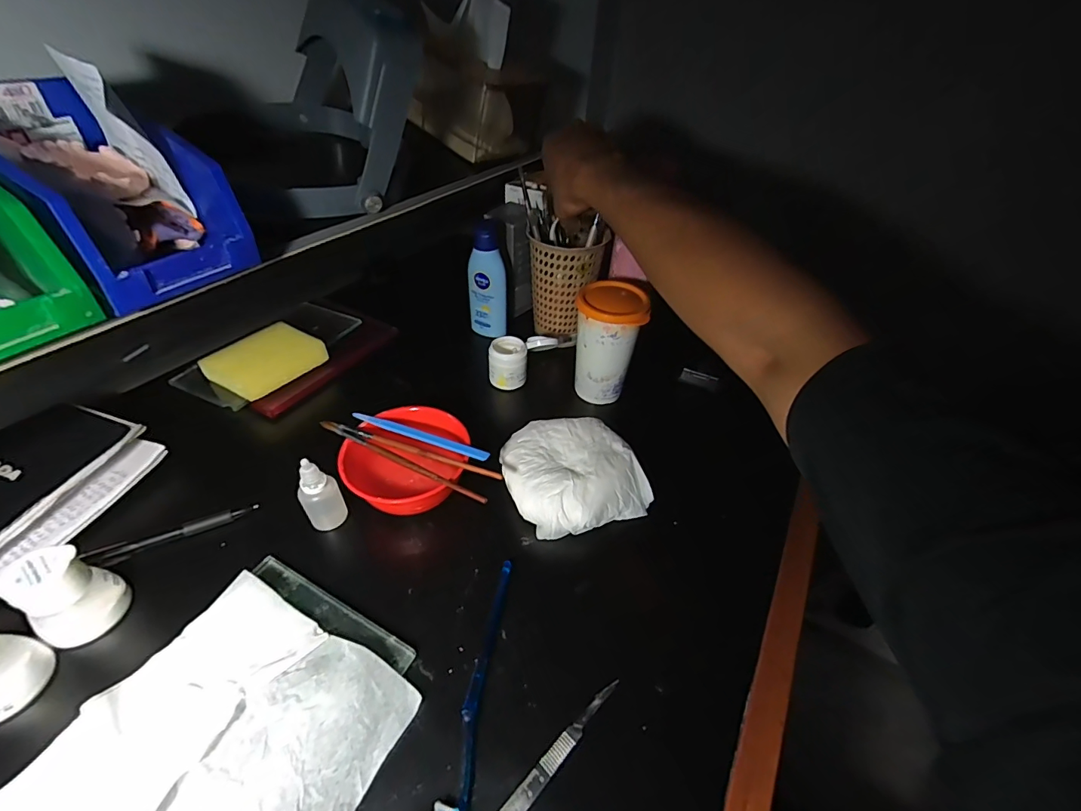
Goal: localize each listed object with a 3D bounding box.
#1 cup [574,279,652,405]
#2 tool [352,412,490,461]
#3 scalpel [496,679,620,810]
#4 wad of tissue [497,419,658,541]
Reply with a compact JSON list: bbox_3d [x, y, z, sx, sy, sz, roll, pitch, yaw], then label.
[{"bbox_3d":[0.076,-0.068,0.516,0.072,0.126,0.076,11,41,8],"label":"cup"},{"bbox_3d":[-0.111,0.027,0.416,0.137,0.004,0.011,18,44,13],"label":"tool"},{"bbox_3d":[0.002,0.225,0.281,0.013,0.005,0.135,34,49,30],"label":"scalpel"},{"bbox_3d":[0.029,0.063,0.437,0.120,0.045,0.117,-13,43,-18],"label":"wad of tissue"}]

